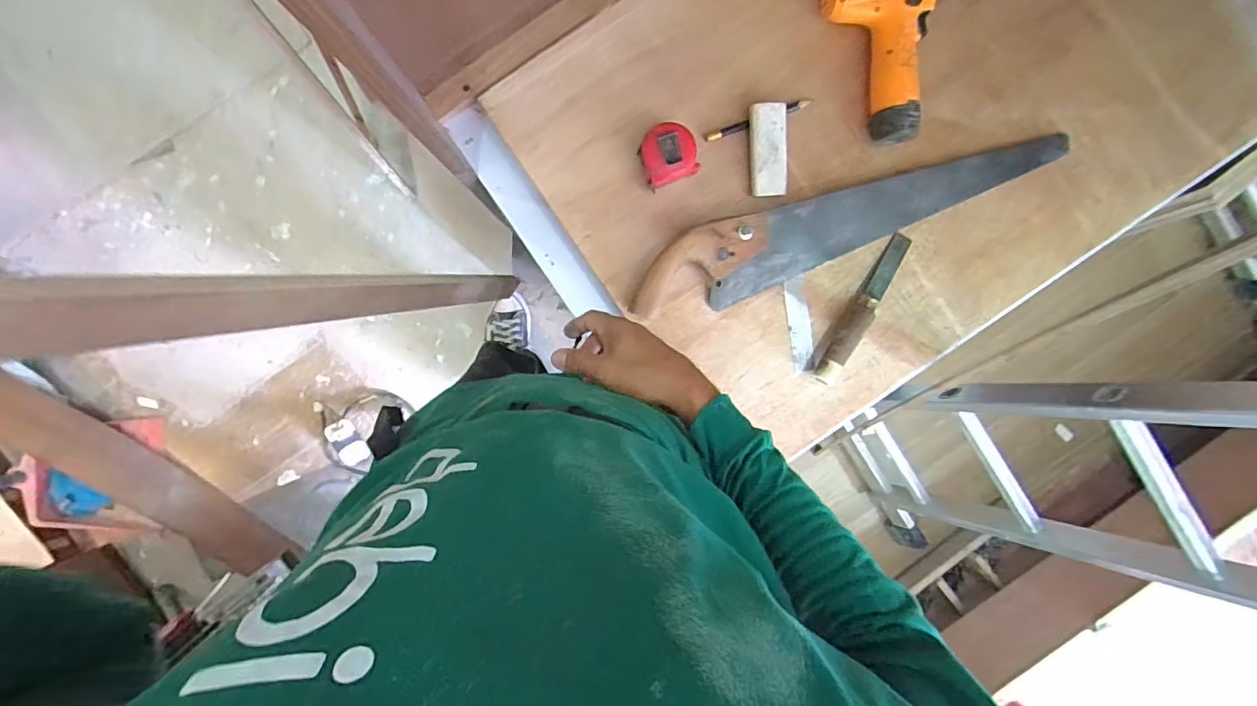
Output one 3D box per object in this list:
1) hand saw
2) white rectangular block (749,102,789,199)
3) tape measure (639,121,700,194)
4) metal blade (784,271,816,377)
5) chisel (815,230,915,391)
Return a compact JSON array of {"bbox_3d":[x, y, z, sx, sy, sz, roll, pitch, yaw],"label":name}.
[{"bbox_3d":[0.266,-0.163,0.640,0.542,0.037,0.093,-21,95,-2],"label":"hand saw"},{"bbox_3d":[0.164,-0.238,0.630,0.042,0.019,0.103,-2,94,-3],"label":"white rectangular block"},{"bbox_3d":[0.045,-0.228,0.620,0.062,0.041,0.061,-20,94,-2],"label":"tape measure"},{"bbox_3d":[0.213,-0.035,0.668,0.028,0.004,0.117,-9,95,-2],"label":"metal blade"},{"bbox_3d":[0.287,-0.054,0.653,0.029,0.026,0.205,32,91,-5],"label":"chisel"}]

